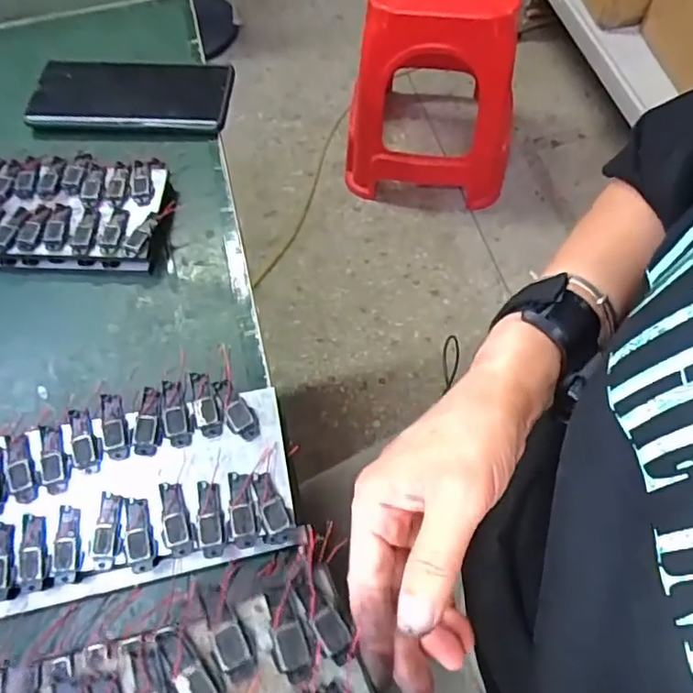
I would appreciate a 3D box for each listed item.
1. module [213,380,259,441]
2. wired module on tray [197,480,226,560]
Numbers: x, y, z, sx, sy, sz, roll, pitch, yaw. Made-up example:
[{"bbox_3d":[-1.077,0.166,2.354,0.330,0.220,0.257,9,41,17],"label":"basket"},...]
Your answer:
[{"bbox_3d":[-0.064,0.036,0.336,0.016,0.006,0.040,-29,65,-12],"label":"module"},{"bbox_3d":[-0.074,0.093,0.313,0.015,0.004,0.039,-9,65,-5],"label":"wired module on tray"}]

